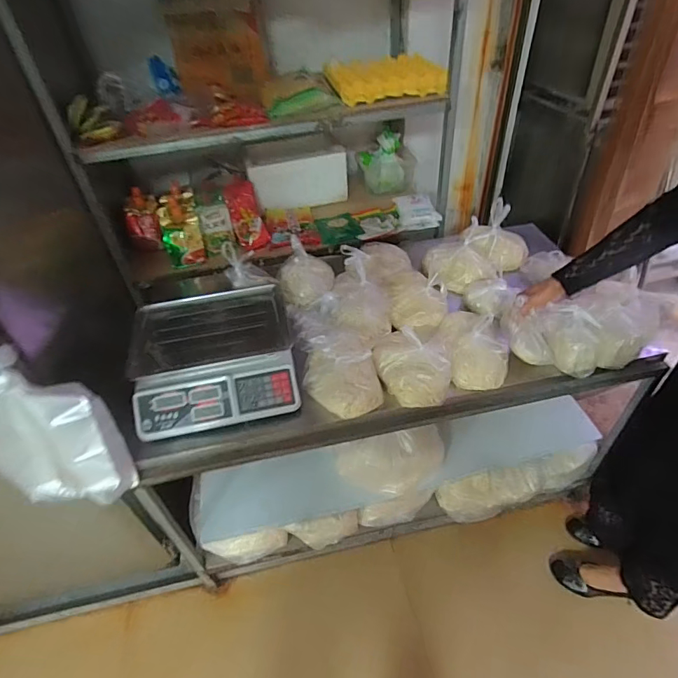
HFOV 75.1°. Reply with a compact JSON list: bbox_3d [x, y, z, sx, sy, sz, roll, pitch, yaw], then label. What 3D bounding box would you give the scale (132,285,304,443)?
[{"bbox_3d":[-0.273,0.038,0.966,0.332,0.122,0.293,-11,42,-7],"label":"scale"}]

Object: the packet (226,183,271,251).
[{"bbox_3d":[-0.288,-0.387,1.381,0.092,0.212,0.045,-15,0,-12],"label":"packet"}]

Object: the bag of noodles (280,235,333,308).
[{"bbox_3d":[-0.089,-0.178,1.148,0.141,0.130,0.125,-5,42,0],"label":"bag of noodles"}]

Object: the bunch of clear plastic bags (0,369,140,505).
[{"bbox_3d":[-0.504,0.163,0.780,0.199,0.282,0.132,-3,42,2],"label":"bunch of clear plastic bags"}]

